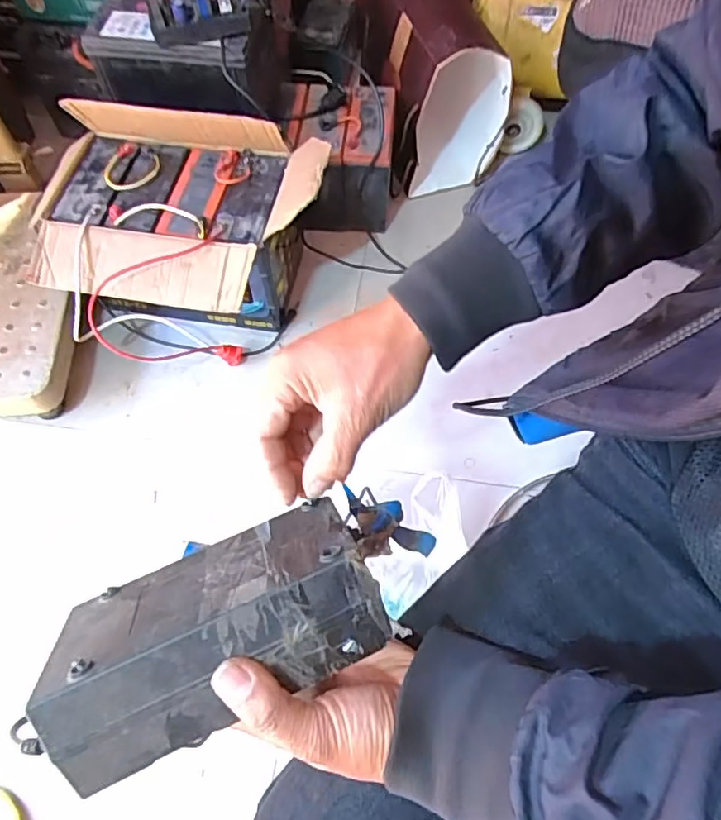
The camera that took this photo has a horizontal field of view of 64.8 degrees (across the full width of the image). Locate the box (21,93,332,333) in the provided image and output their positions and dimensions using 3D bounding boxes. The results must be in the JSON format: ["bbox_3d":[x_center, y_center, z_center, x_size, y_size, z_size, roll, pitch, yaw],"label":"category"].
[{"bbox_3d":[-0.251,-0.246,0.839,0.380,0.249,0.273,7,63,3],"label":"box"}]

